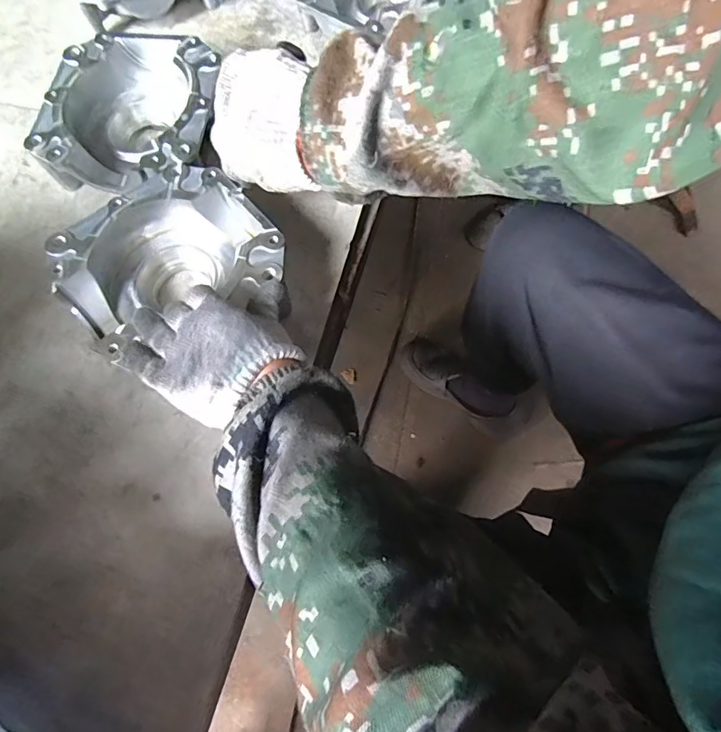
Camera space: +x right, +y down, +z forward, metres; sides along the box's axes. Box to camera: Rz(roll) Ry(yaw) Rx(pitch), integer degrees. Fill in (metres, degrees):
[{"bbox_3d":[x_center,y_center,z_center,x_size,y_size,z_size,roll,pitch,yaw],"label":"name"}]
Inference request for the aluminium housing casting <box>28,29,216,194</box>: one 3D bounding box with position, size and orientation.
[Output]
[{"bbox_3d":[-0.237,-0.269,0.512,0.174,0.065,0.192,4,68,4],"label":"aluminium housing casting"}]

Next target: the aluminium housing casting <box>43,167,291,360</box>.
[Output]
[{"bbox_3d":[-0.171,-0.087,0.440,0.176,0.064,0.158,-39,72,-12],"label":"aluminium housing casting"}]

